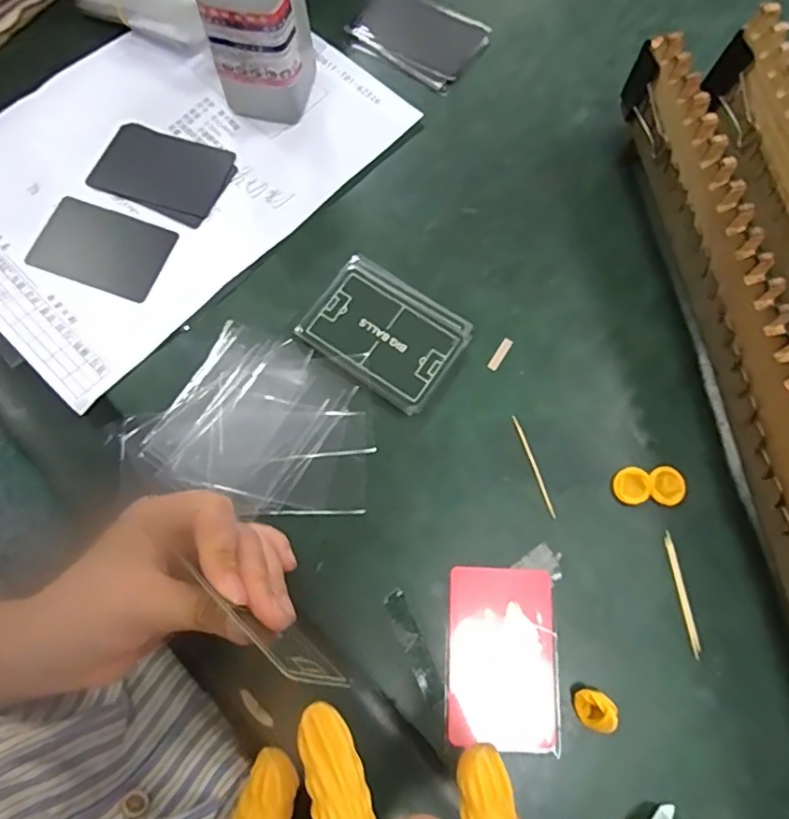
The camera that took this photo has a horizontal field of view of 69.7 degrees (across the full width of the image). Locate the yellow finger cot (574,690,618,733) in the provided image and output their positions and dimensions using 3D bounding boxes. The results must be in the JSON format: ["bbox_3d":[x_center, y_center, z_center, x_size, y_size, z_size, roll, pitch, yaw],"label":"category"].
[{"bbox_3d":[0.100,0.150,0.282,0.020,0.015,0.017,30,76,9],"label":"yellow finger cot"}]

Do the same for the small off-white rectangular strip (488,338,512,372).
[{"bbox_3d":[0.064,-0.034,0.344,0.006,0.004,0.023,31,76,9],"label":"small off-white rectangular strip"}]

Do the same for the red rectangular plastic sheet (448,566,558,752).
[{"bbox_3d":[0.056,0.127,0.294,0.055,0.006,0.085,2,73,1],"label":"red rectangular plastic sheet"}]

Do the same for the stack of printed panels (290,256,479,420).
[{"bbox_3d":[-0.006,-0.048,0.343,0.091,0.008,0.067,34,77,10],"label":"stack of printed panels"}]

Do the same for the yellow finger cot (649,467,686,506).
[{"bbox_3d":[0.154,0.043,0.317,0.020,0.004,0.021,0,73,1],"label":"yellow finger cot"}]

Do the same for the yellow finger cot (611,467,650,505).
[{"bbox_3d":[0.133,0.043,0.318,0.019,0.004,0.020,0,73,1],"label":"yellow finger cot"}]

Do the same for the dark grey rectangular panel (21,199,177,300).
[{"bbox_3d":[-0.189,-0.104,0.368,0.085,0.004,0.054,19,74,6],"label":"dark grey rectangular panel"}]

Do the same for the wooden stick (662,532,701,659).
[{"bbox_3d":[0.154,0.098,0.301,0.005,0.004,0.064,-7,73,-1],"label":"wooden stick"}]

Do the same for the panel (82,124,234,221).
[{"bbox_3d":[-0.157,-0.164,0.384,0.088,0.004,0.056,18,74,6],"label":"panel"}]

